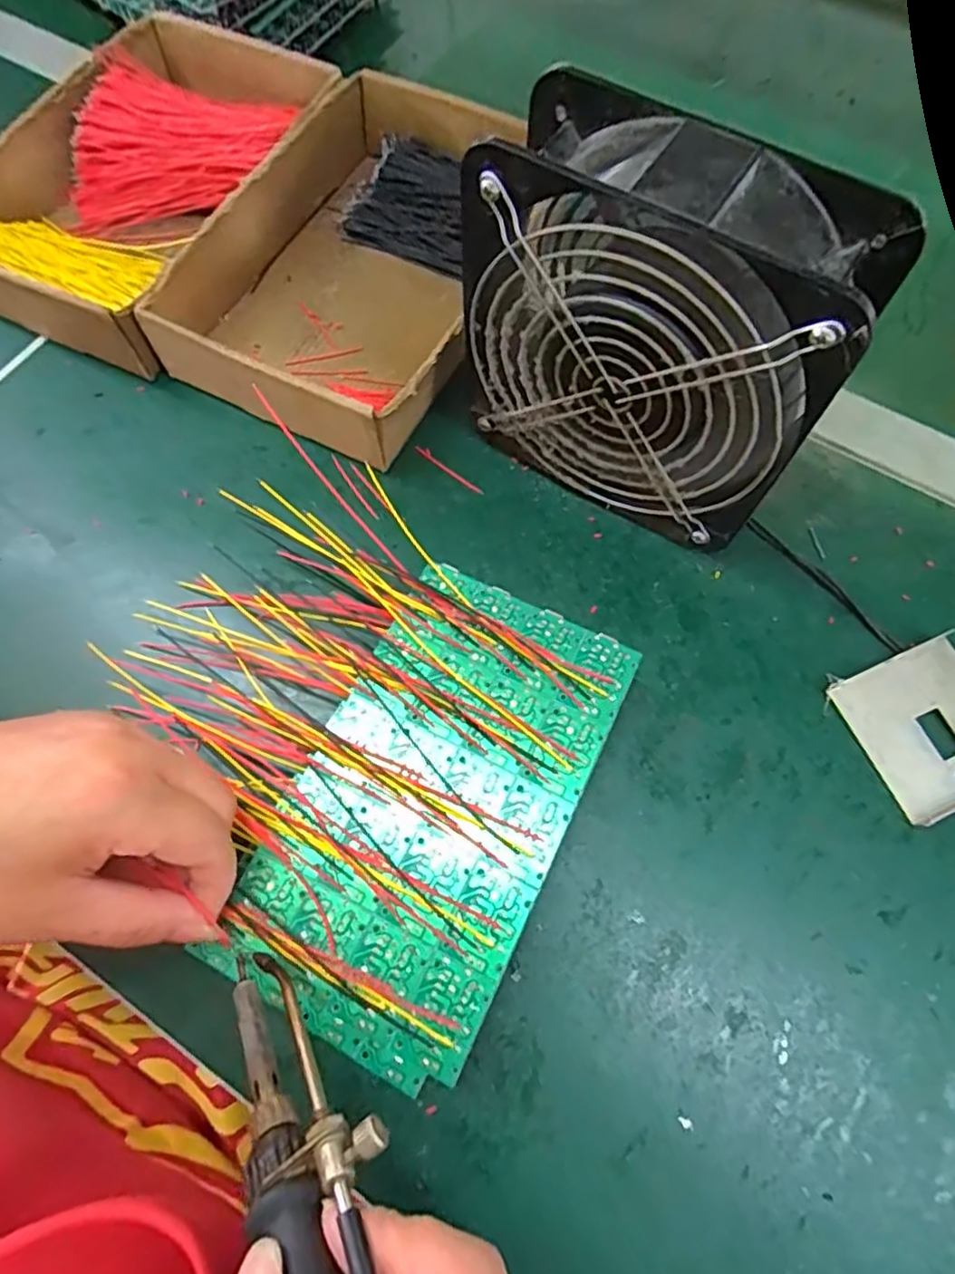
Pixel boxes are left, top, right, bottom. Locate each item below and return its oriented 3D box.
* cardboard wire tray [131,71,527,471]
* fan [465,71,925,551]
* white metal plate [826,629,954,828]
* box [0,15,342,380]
[{"bbox_3d":[-0.059,-0.216,0.378,0.156,0.048,0.233,26,70,10],"label":"cardboard wire tray"},{"bbox_3d":[0.072,-0.120,0.284,0.146,0.155,0.056,32,72,12],"label":"fan"},{"bbox_3d":[0.207,0.041,0.298,0.066,0.010,0.069,-23,70,-9],"label":"white metal plate"},{"bbox_3d":[-0.196,-0.274,0.393,0.153,0.047,0.234,21,70,8],"label":"box"}]

